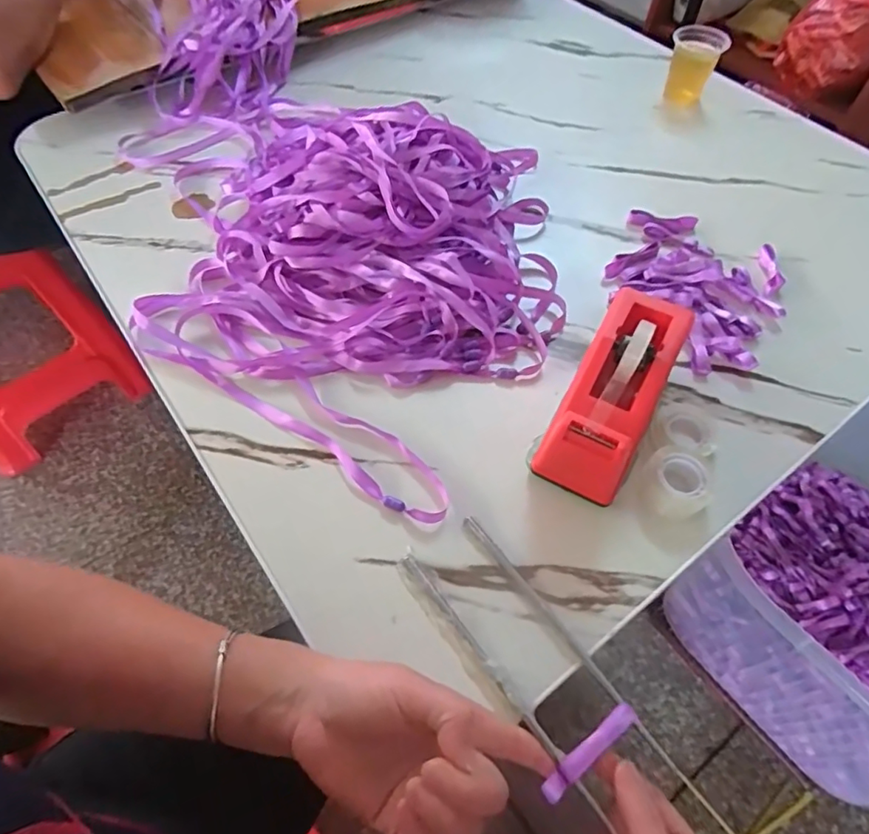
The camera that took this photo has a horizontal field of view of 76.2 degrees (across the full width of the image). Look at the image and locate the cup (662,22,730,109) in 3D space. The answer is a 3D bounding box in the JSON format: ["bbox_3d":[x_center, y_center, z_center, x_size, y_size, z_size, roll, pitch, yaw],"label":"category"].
[{"bbox_3d":[0.318,-0.431,0.681,0.057,0.065,0.062,7,58,3],"label":"cup"}]

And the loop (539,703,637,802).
[{"bbox_3d":[0.086,0.184,0.306,0.068,0.007,0.011,-31,63,-22],"label":"loop"}]

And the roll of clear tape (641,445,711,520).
[{"bbox_3d":[0.171,0.047,0.393,0.043,0.022,0.046,1,58,-1],"label":"roll of clear tape"}]

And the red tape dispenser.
[{"bbox_3d":[0.131,-0.017,0.406,0.063,0.075,0.154,27,61,15],"label":"red tape dispenser"}]

